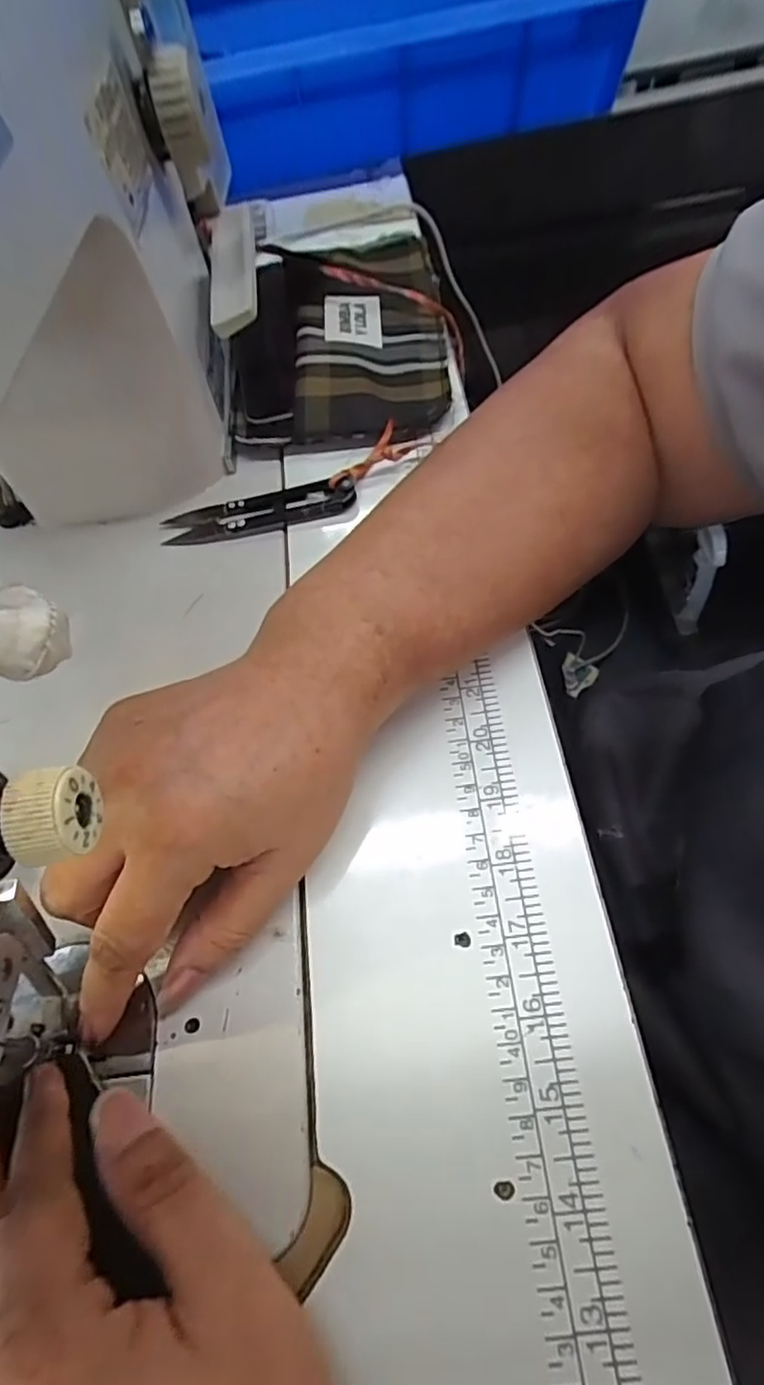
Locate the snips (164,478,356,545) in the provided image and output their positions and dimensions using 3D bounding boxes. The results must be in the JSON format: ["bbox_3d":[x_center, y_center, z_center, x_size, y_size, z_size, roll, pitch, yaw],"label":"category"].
[{"bbox_3d":[-0.064,-0.096,0.335,0.100,0.015,0.026,-12,59,1],"label":"snips"}]

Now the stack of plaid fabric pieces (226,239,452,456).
[{"bbox_3d":[-0.027,-0.212,0.383,0.127,0.035,0.160,-7,59,4],"label":"stack of plaid fabric pieces"}]

